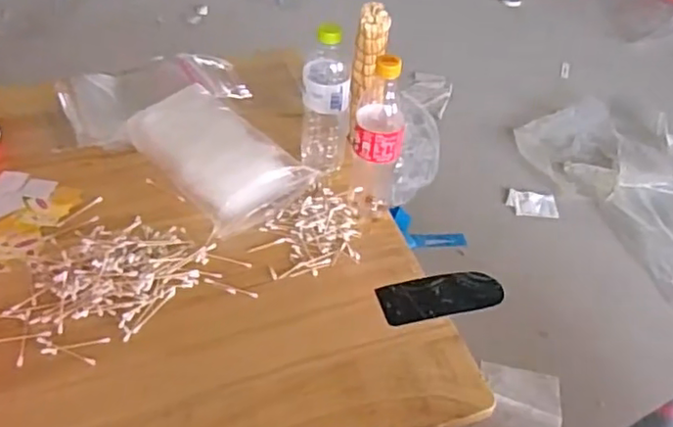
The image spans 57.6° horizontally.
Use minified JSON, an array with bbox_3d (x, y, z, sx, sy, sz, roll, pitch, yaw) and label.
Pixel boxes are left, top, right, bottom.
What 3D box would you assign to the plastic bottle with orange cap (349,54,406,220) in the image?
[{"bbox_3d":[0.053,-0.087,0.791,0.063,0.240,0.062,9,47,3],"label":"plastic bottle with orange cap"}]

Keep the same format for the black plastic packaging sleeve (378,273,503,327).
[{"bbox_3d":[0.135,0.105,0.785,0.163,0.010,0.064,-9,46,-14],"label":"black plastic packaging sleeve"}]

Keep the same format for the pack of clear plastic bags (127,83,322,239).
[{"bbox_3d":[-0.174,-0.094,0.897,0.171,0.062,0.258,-38,61,-26],"label":"pack of clear plastic bags"}]

